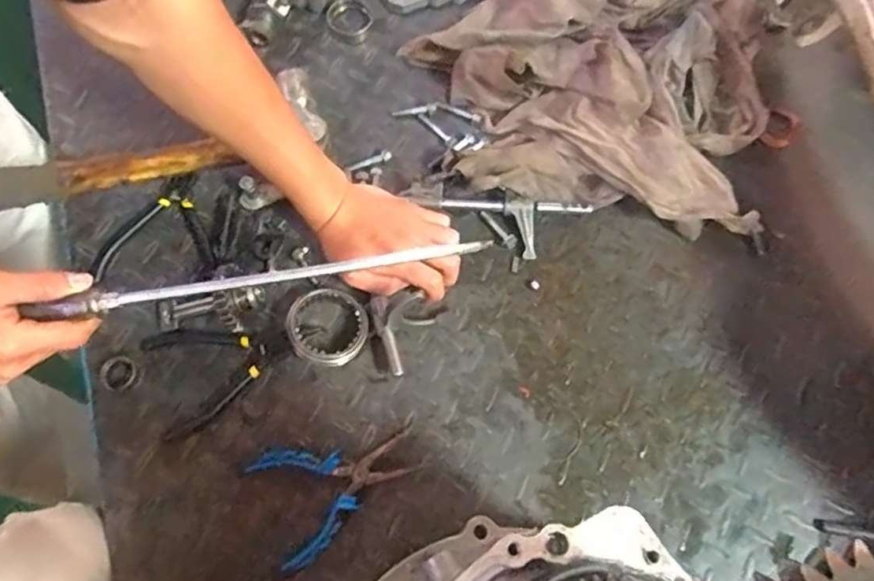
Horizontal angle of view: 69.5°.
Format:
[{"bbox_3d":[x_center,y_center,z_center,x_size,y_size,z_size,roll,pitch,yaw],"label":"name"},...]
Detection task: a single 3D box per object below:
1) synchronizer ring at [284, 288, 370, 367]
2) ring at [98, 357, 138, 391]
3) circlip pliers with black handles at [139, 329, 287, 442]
[{"bbox_3d":[-0.098,0.033,0.569,0.072,0.015,0.070,6,74,-21],"label":"synchronizer ring"},{"bbox_3d":[-0.285,0.073,0.560,0.029,0.007,0.029,0,70,0],"label":"ring"},{"bbox_3d":[-0.198,0.069,0.569,0.120,0.013,0.095,-20,71,-7],"label":"circlip pliers with black handles"}]

